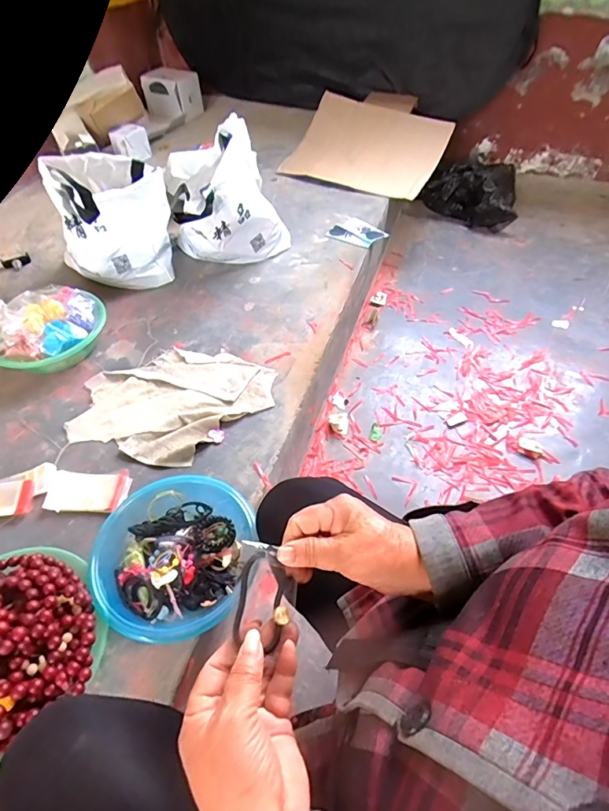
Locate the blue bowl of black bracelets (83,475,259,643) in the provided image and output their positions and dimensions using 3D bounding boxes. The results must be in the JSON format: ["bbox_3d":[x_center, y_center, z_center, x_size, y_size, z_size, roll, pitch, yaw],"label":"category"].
[{"bbox_3d":[-0.193,0.211,0.628,0.192,0.077,0.222,13,52,12],"label":"blue bowl of black bracelets"}]

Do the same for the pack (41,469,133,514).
[{"bbox_3d":[-0.357,0.141,0.732,0.134,0.014,0.076,1,51,3],"label":"pack"}]

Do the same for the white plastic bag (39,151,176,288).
[{"bbox_3d":[-0.479,-0.472,1.094,0.282,0.252,0.280,-14,52,-9],"label":"white plastic bag"}]

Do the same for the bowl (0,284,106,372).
[{"bbox_3d":[-0.544,-0.162,0.927,0.240,0.114,0.210,-25,54,-17],"label":"bowl"}]

